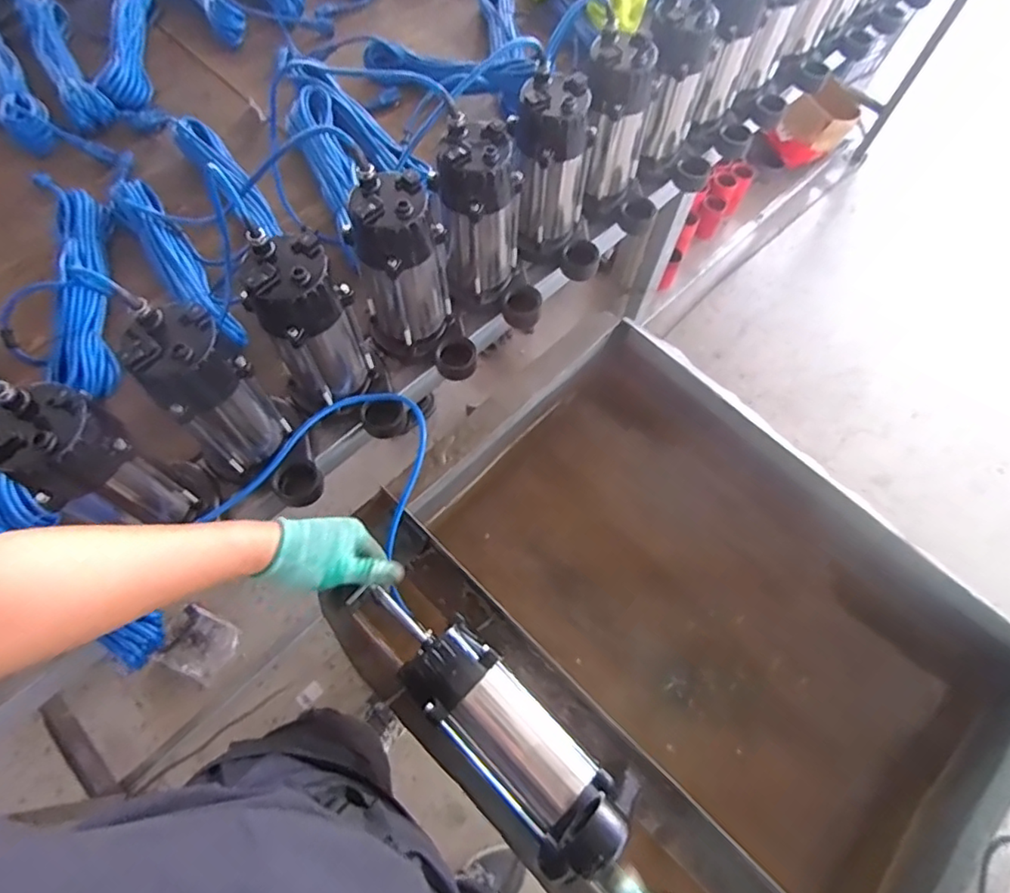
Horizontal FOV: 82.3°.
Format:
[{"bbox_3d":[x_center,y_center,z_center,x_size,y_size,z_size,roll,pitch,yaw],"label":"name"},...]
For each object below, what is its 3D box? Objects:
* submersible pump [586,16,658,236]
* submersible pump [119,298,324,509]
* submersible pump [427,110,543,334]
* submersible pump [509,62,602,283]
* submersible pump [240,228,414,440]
[{"bbox_3d":[0.172,-0.443,0.829,0.146,0.224,0.105,15,66,4],"label":"submersible pump"},{"bbox_3d":[-0.288,-0.025,0.631,0.109,0.242,0.159,-42,74,-19],"label":"submersible pump"},{"bbox_3d":[-0.018,-0.268,0.751,0.127,0.233,0.135,-11,68,-8],"label":"submersible pump"},{"bbox_3d":[0.075,-0.349,0.777,0.104,0.219,0.148,-19,68,-11],"label":"submersible pump"},{"bbox_3d":[-0.199,-0.104,0.664,0.102,0.238,0.155,-34,72,-17],"label":"submersible pump"}]

